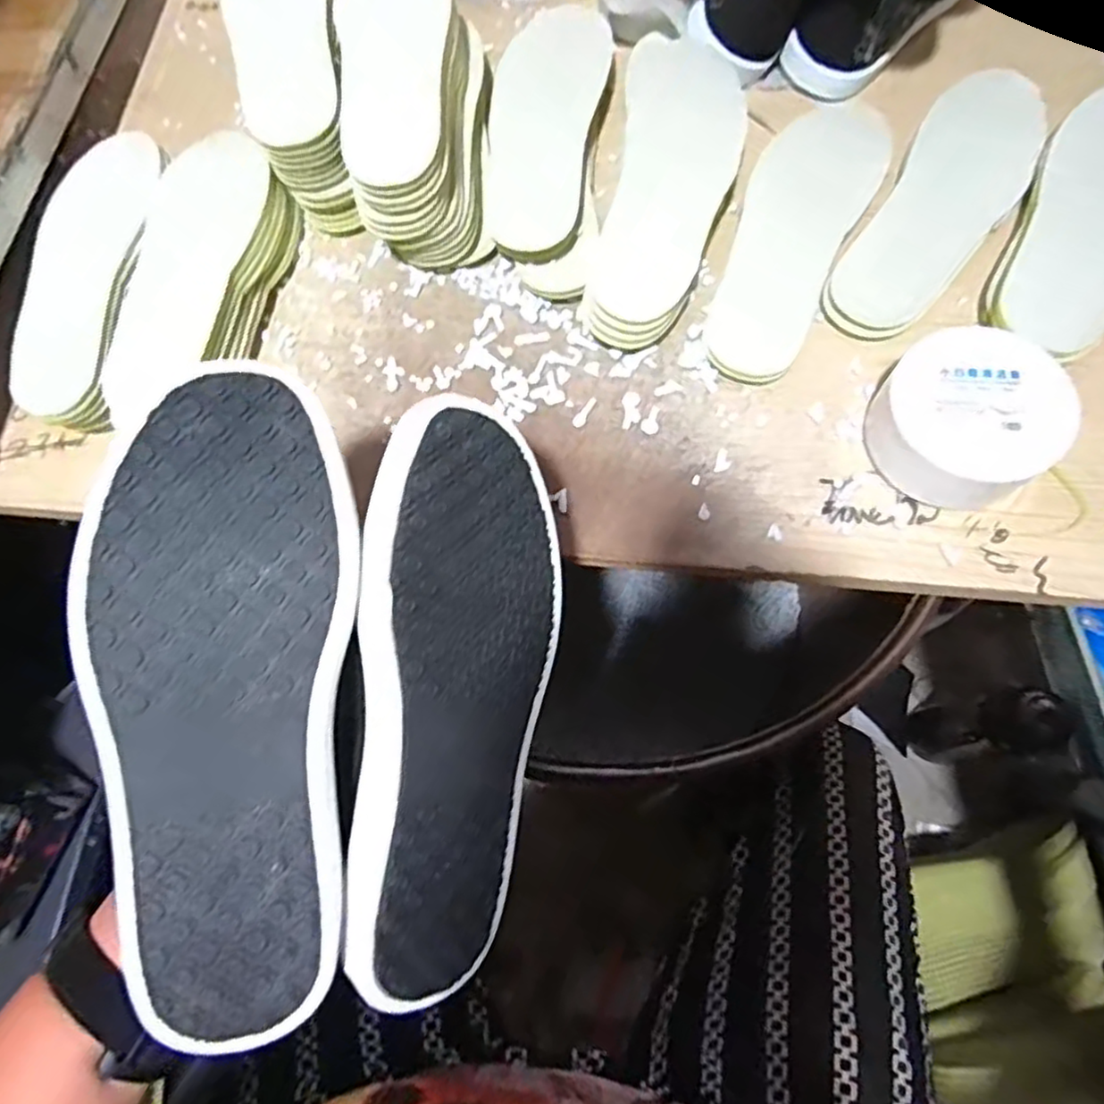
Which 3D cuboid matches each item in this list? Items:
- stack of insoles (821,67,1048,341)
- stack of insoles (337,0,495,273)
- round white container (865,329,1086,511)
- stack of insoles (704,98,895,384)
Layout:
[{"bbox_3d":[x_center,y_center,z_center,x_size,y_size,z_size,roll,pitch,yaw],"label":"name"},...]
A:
[{"bbox_3d":[0.291,-0.260,0.487,0.082,0.017,0.274,30,73,13],"label":"stack of insoles"},{"bbox_3d":[-0.097,-0.335,0.496,0.101,0.094,0.246,-7,69,0],"label":"stack of insoles"},{"bbox_3d":[0.255,-0.084,0.410,0.105,0.050,0.095,34,74,14],"label":"round white container"},{"bbox_3d":[0.177,-0.237,0.484,0.081,0.021,0.248,26,72,12],"label":"stack of insoles"}]

